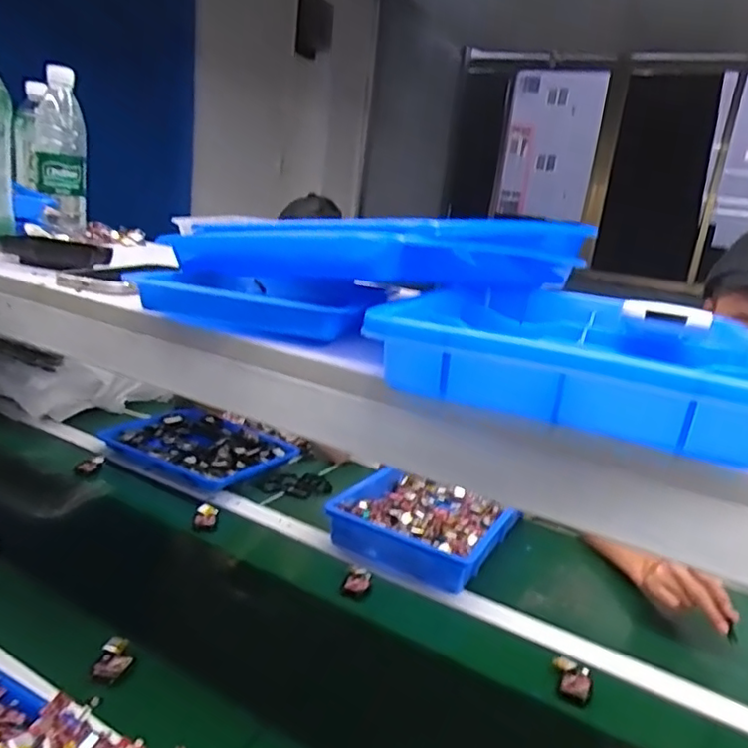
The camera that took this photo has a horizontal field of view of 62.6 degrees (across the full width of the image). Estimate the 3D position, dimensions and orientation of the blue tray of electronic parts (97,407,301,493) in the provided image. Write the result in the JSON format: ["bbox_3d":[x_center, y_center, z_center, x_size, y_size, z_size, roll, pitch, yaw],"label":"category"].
[{"bbox_3d":[-0.347,0.149,1.236,0.339,0.054,0.252,15,18,28],"label":"blue tray of electronic parts"}]

